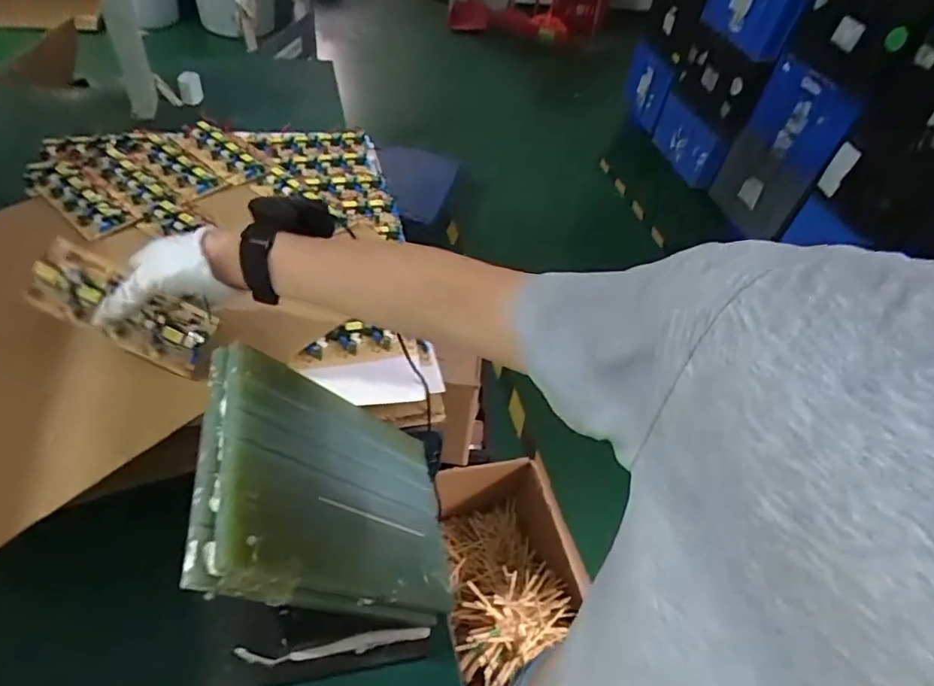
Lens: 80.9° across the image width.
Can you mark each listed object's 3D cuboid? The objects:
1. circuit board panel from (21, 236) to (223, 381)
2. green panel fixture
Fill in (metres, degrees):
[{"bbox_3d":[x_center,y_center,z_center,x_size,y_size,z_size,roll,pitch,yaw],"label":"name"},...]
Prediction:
[{"bbox_3d":[-0.290,-0.026,0.463,0.138,0.063,0.017,29,6,-15],"label":"circuit board panel"},{"bbox_3d":[-0.107,0.123,0.458,0.024,0.247,0.184,-31,48,17],"label":"green panel fixture"}]

